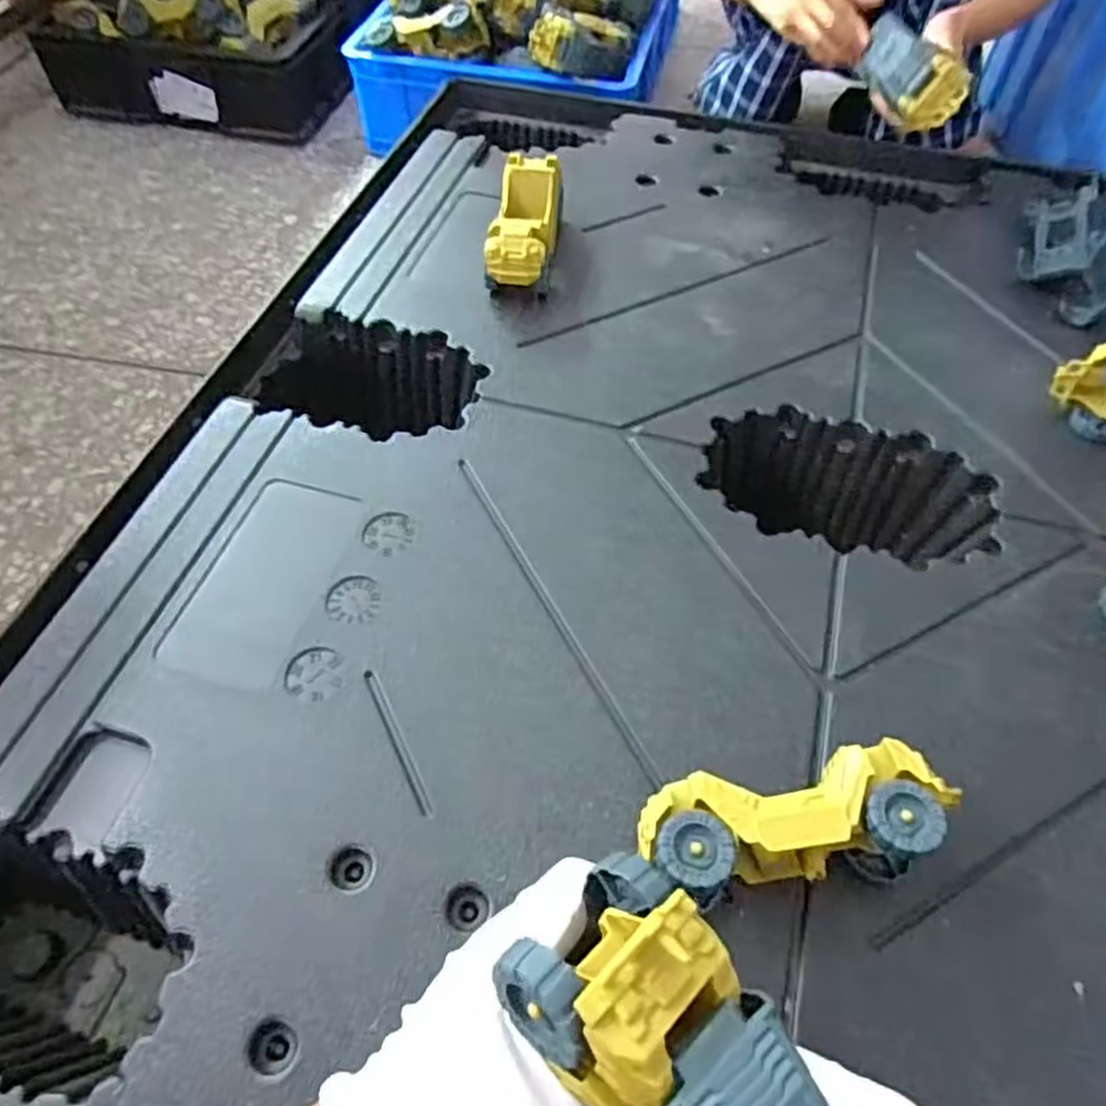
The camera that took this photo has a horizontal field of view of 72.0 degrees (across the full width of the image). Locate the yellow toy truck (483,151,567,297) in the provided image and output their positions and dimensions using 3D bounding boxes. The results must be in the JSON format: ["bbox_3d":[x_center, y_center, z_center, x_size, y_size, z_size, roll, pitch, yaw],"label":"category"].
[{"bbox_3d":[-0.026,-0.312,0.735,0.057,0.062,0.161,6,57,4],"label":"yellow toy truck"}]

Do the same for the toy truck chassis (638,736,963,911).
[{"bbox_3d":[0.134,0.150,0.421,0.172,0.059,0.060,-8,57,-5],"label":"toy truck chassis"}]

